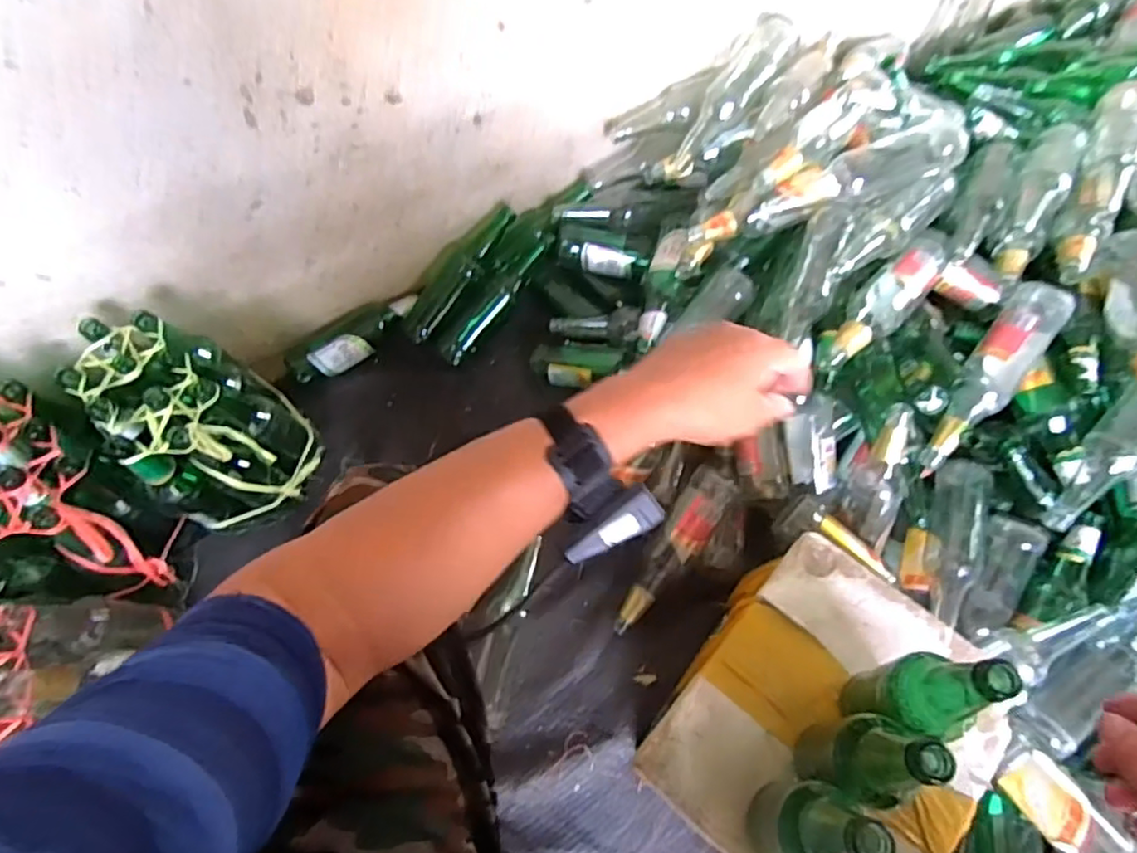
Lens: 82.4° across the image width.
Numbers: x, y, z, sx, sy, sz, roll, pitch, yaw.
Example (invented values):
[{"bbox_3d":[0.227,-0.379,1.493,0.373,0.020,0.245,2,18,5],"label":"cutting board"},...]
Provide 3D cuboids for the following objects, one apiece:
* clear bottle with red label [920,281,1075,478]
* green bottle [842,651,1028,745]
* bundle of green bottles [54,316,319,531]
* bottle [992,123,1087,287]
[{"bbox_3d":[0.547,-0.059,0.842,0.070,0.057,0.270,32,99,14],"label":"clear bottle with red label"},{"bbox_3d":[0.282,0.221,0.532,0.060,0.230,0.063,-4,66,-2],"label":"green bottle"},{"bbox_3d":[-0.495,-0.004,0.873,0.248,0.212,0.205,41,72,17],"label":"bundle of green bottles"},{"bbox_3d":[0.635,-0.312,0.867,0.075,0.061,0.272,27,68,11],"label":"bottle"}]

